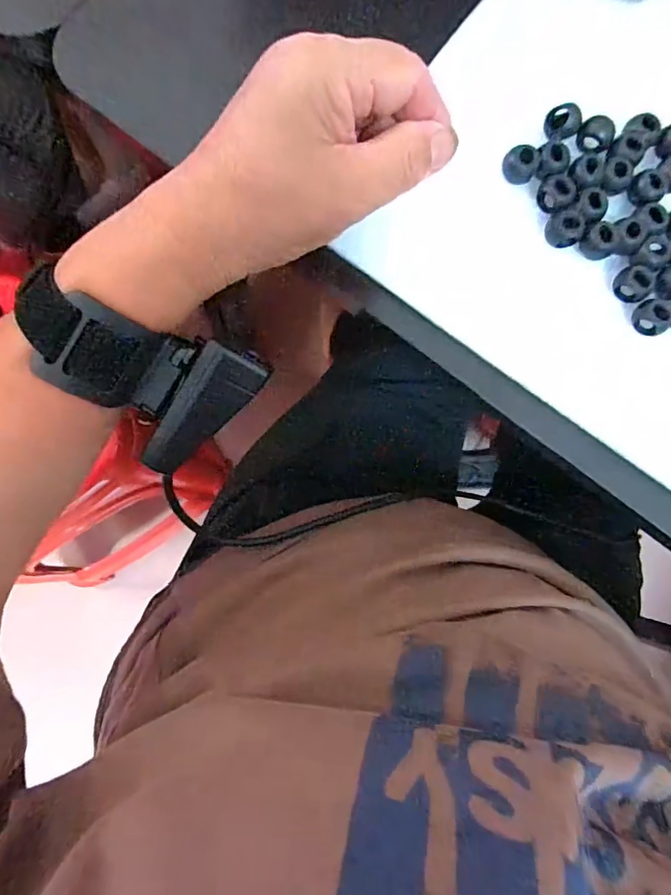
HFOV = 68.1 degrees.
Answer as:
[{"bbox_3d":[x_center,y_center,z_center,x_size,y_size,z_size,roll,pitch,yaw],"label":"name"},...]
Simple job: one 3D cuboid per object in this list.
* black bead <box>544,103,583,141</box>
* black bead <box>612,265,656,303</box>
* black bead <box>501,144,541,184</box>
[{"bbox_3d":[0.116,-0.167,0.254,0.016,0.014,0.010,36,81,0],"label":"black bead"},{"bbox_3d":[0.151,-0.082,0.249,0.018,0.010,0.017,1,82,-5],"label":"black bead"},{"bbox_3d":[0.094,-0.144,0.252,0.016,0.013,0.012,20,81,-3],"label":"black bead"}]

